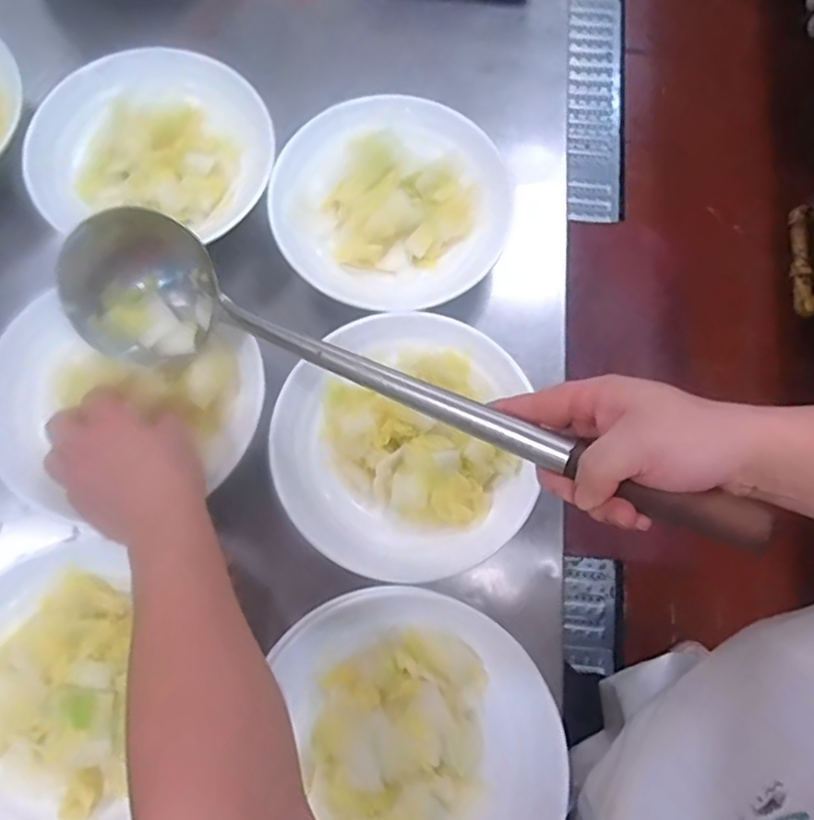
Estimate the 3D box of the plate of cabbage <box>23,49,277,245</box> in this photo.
[{"bbox_3d":[-0.235,-0.244,0.584,0.209,0.056,0.181,3,73,-1],"label":"plate of cabbage"}]

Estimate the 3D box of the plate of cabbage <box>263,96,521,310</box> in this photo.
[{"bbox_3d":[-0.013,-0.191,0.594,0.231,0.070,0.182,-26,75,-10],"label":"plate of cabbage"}]

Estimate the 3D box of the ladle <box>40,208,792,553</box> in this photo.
[{"bbox_3d":[-0.036,-0.006,0.420,0.489,0.085,0.093,26,73,19],"label":"ladle"}]

